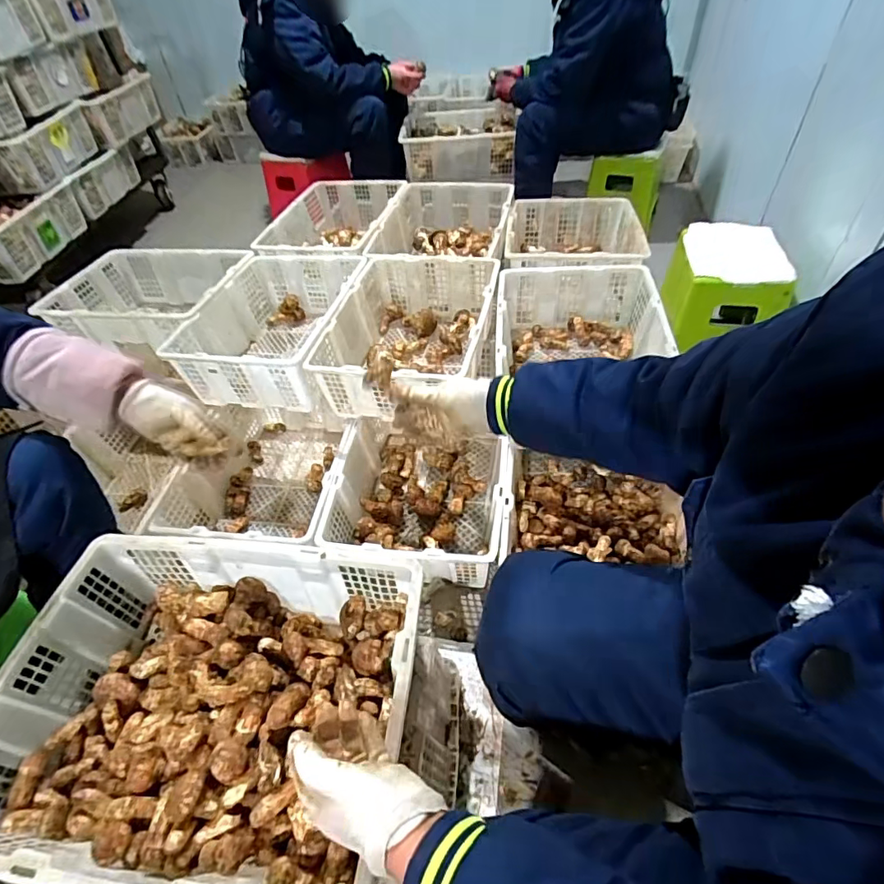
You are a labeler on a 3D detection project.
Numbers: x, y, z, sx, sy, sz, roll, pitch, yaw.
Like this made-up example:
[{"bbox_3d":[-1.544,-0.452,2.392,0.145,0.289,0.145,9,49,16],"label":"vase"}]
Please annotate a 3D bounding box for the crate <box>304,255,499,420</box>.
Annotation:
[{"bbox_3d":[-0.070,-0.256,1.193,0.347,0.178,0.475,6,48,10],"label":"crate"}]

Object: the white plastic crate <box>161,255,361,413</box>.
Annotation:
[{"bbox_3d":[-0.420,-0.288,1.262,0.362,0.183,0.469,6,48,9],"label":"white plastic crate"}]

